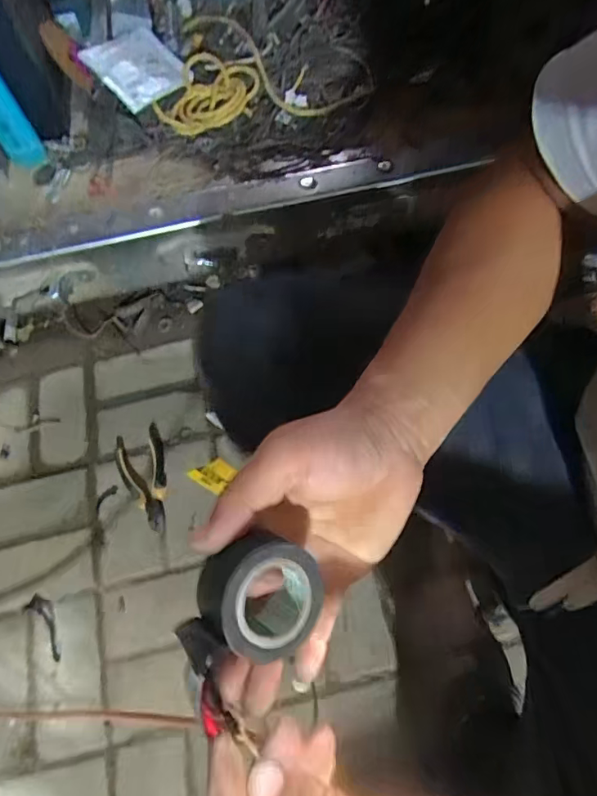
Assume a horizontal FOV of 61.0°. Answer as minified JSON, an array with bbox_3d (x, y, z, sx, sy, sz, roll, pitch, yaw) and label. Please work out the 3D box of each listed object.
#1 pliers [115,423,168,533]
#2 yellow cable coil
[{"bbox_3d":[-0.243,0.124,0.789,0.071,0.012,0.167,-13,64,-4],"label":"pliers"},{"bbox_3d":[-0.118,-0.411,0.684,0.113,0.038,0.127,27,70,16],"label":"yellow cable coil"}]

